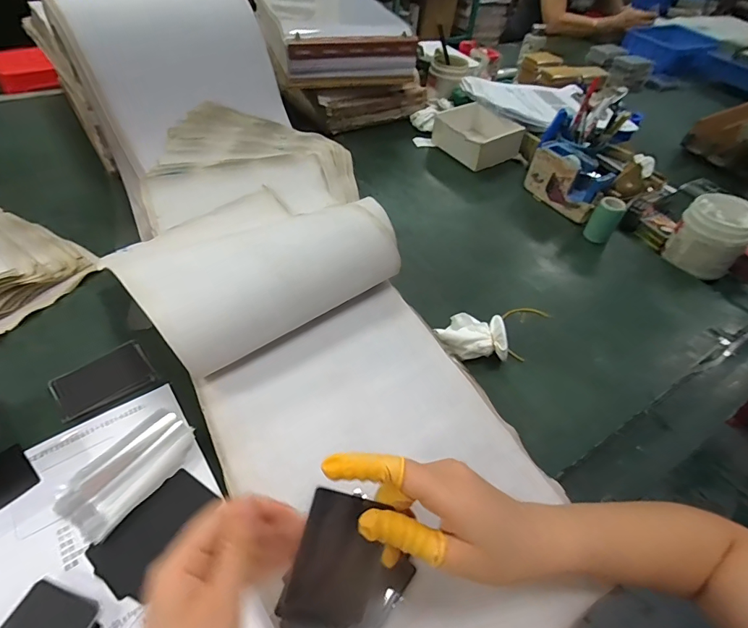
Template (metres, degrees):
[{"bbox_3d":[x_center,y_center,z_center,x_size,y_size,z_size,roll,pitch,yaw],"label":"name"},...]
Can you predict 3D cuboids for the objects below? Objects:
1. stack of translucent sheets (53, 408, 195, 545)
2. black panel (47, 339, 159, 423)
[{"bbox_3d":[-0.226,0.142,0.391,0.066,0.006,0.113,28,53,17],"label":"stack of translucent sheets"},{"bbox_3d":[-0.287,0.068,0.449,0.088,0.004,0.059,-29,64,-27],"label":"black panel"}]

